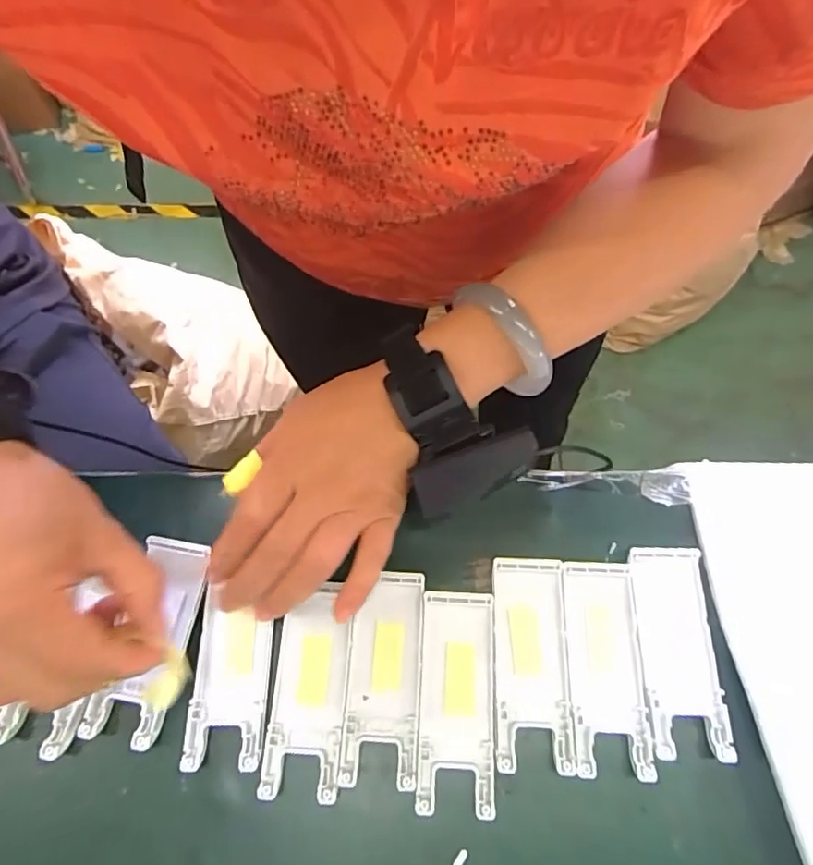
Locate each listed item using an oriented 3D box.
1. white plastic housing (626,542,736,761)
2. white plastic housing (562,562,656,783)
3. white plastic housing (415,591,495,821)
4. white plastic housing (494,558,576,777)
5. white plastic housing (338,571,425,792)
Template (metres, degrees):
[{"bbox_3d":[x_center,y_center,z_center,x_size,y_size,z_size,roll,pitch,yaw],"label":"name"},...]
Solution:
[{"bbox_3d":[0.147,0.116,0.313,0.040,0.009,0.104,0,65,1],"label":"white plastic housing"},{"bbox_3d":[0.107,0.125,0.312,0.039,0.011,0.104,1,65,2],"label":"white plastic housing"},{"bbox_3d":[0.026,0.140,0.305,0.039,0.009,0.104,3,65,2],"label":"white plastic housing"},{"bbox_3d":[0.067,0.122,0.311,0.040,0.010,0.104,2,65,2],"label":"white plastic housing"},{"bbox_3d":[-0.012,0.130,0.311,0.039,0.010,0.104,3,65,3],"label":"white plastic housing"}]

